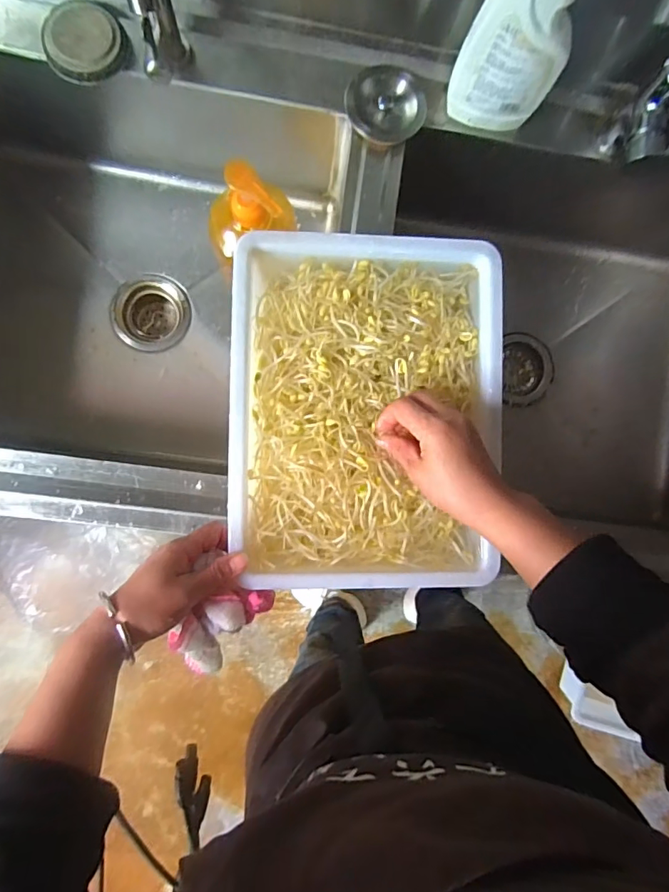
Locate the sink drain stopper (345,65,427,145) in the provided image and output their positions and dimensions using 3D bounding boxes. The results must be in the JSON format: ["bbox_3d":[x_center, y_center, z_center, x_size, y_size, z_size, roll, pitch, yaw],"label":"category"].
[{"bbox_3d":[0.055,-0.368,0.528,0.084,0.031,0.070,20,85,-4],"label":"sink drain stopper"}]

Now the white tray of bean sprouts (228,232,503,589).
[{"bbox_3d":[0.029,-0.031,0.441,0.237,0.040,0.305,1,86,-6],"label":"white tray of bean sprouts"}]

